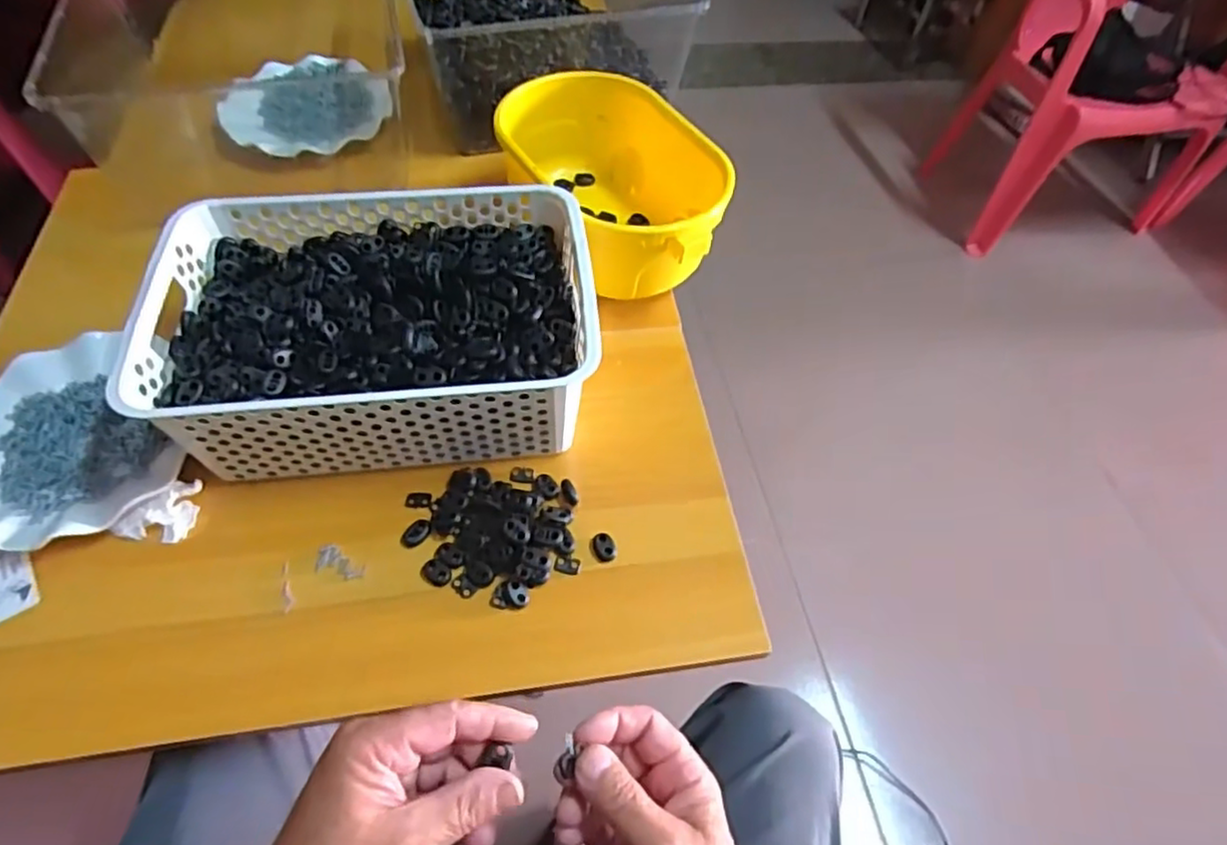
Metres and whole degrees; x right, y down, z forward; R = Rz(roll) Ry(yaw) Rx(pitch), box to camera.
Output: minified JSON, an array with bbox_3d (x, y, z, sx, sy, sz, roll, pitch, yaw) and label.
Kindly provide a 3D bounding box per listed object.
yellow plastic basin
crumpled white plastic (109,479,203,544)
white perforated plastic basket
[{"bbox_3d":[-0.003,-0.219,0.644,0.157,0.110,0.238,-24,60,-19],"label":"yellow plastic basin"},{"bbox_3d":[-0.322,0.068,0.488,0.034,0.017,0.059,35,60,20],"label":"crumpled white plastic"},{"bbox_3d":[-0.175,-0.074,0.526,0.307,0.099,0.204,-5,55,-7],"label":"white perforated plastic basket"}]

